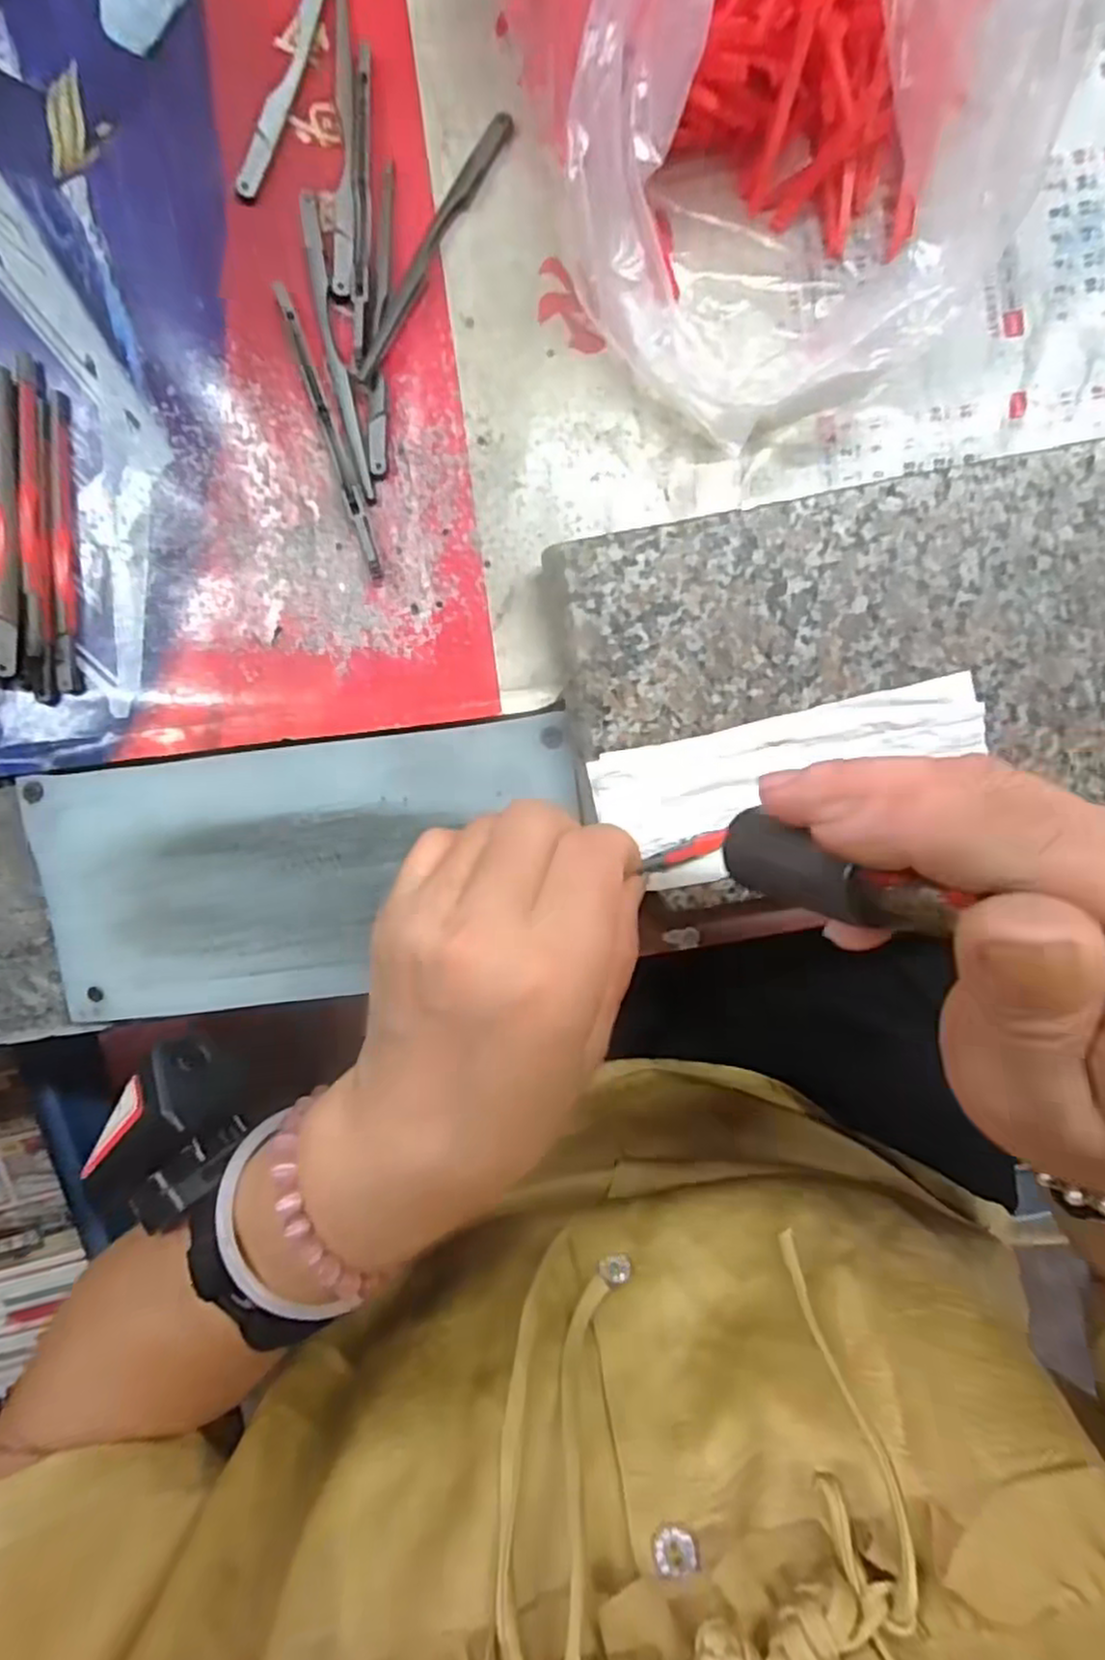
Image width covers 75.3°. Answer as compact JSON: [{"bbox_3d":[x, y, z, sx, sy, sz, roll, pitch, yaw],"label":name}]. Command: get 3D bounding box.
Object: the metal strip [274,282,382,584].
[{"bbox_3d":[-0.078,-0.140,0.254,0.006,0.005,0.103,-18,95,0],"label":"metal strip"}]

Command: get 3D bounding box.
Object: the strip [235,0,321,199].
[{"bbox_3d":[-0.087,-0.265,0.243,0.008,0.004,0.100,23,94,-3],"label":"strip"}]

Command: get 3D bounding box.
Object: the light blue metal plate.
[{"bbox_3d":[-0.087,0.016,0.265,0.195,0.009,0.093,-7,95,-1],"label":"light blue metal plate"}]

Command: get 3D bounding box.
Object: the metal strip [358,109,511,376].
[{"bbox_3d":[-0.042,-0.203,0.249,0.009,0.005,0.101,32,93,-4],"label":"metal strip"}]

